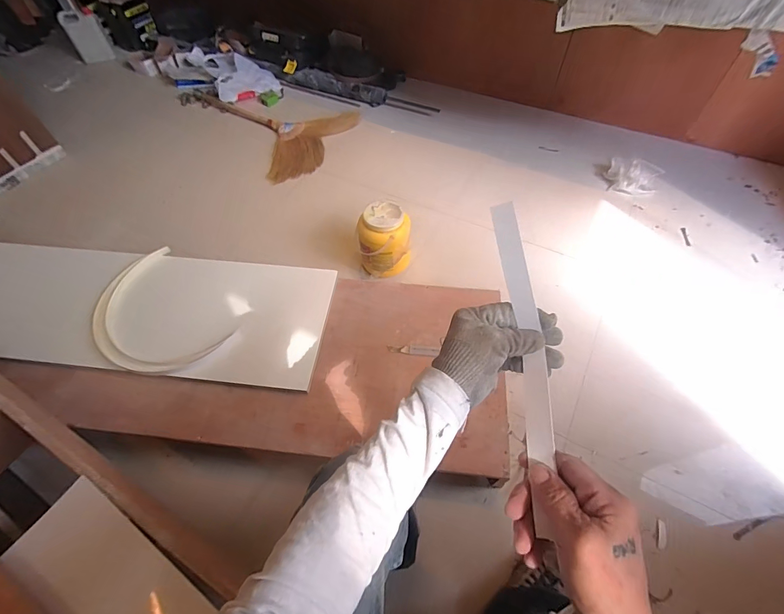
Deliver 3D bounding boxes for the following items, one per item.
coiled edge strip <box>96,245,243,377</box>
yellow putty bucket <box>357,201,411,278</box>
[{"bbox_3d":[-0.625,0.023,0.966,0.261,0.057,0.418,-38,63,-22],"label":"coiled edge strip"},{"bbox_3d":[-0.023,-0.205,1.140,0.153,0.196,0.141,-1,56,0],"label":"yellow putty bucket"}]

